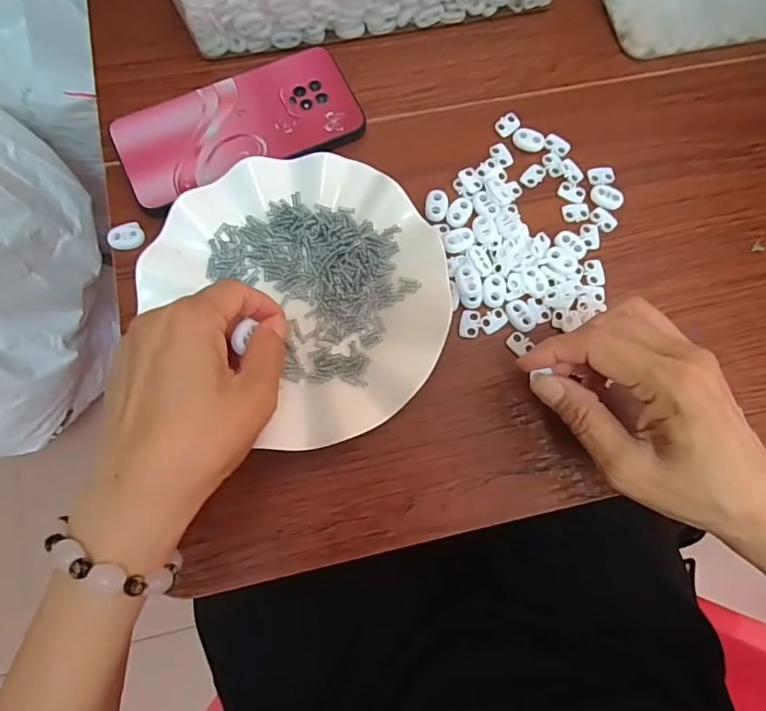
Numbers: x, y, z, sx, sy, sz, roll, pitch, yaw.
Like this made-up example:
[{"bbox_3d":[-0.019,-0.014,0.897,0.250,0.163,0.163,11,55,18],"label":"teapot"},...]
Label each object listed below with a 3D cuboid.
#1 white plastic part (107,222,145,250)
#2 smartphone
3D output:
[{"bbox_3d":[-0.170,-0.079,0.327,0.021,0.005,0.016,-20,77,-6],"label":"white plastic part"},{"bbox_3d":[-0.099,-0.159,0.348,0.162,0.016,0.076,-24,78,-7],"label":"smartphone"}]

